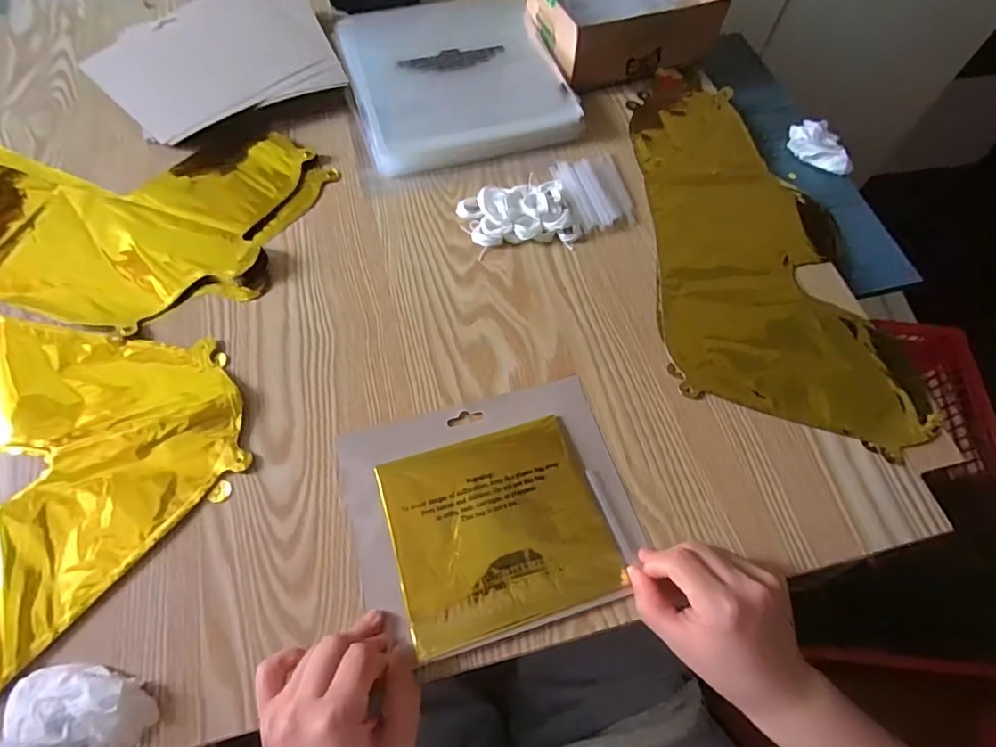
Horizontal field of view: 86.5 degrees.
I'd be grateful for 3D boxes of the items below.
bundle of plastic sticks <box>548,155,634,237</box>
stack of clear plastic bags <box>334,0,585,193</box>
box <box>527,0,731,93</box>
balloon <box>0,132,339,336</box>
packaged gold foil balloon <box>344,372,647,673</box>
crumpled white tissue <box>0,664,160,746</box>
[{"bbox_3d":[0.094,-0.177,0.508,0.066,0.014,0.089,-11,64,-8],"label":"bundle of plastic sticks"},{"bbox_3d":[-0.056,-0.332,0.577,0.219,0.027,0.265,-14,64,-9],"label":"stack of clear plastic bags"},{"bbox_3d":[0.139,-0.394,0.586,0.194,0.069,0.139,-19,65,-12],"label":"box"},{"bbox_3d":[-0.384,-0.140,0.470,0.420,0.018,0.218,1,63,-2],"label":"balloon"},{"bbox_3d":[-0.004,0.093,0.376,0.191,0.010,0.164,-14,64,-9],"label":"packaged gold foil balloon"},{"bbox_3d":[-0.243,0.200,0.301,0.077,0.019,0.058,2,63,-1],"label":"crumpled white tissue"}]

